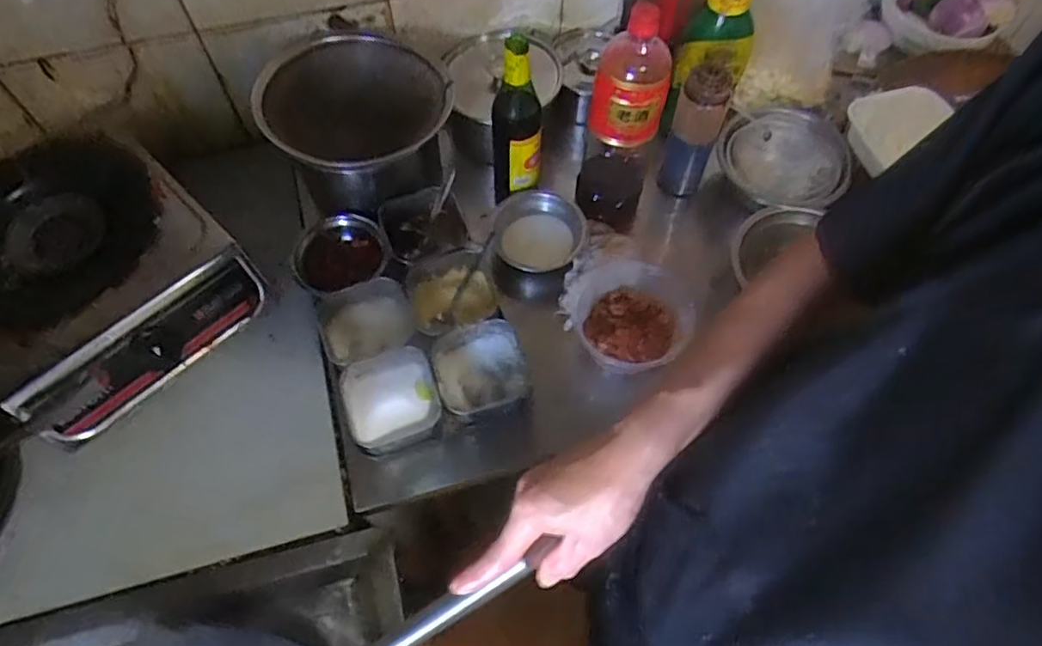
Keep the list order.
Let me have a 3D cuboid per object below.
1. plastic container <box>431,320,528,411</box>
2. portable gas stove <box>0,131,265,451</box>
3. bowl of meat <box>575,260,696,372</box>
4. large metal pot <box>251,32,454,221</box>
[{"bbox_3d":[-0.047,0.054,0.740,0.102,0.054,0.102,-10,63,-6],"label":"plastic container"},{"bbox_3d":[-0.505,-0.064,0.750,0.295,0.106,0.339,-41,70,-19],"label":"portable gas stove"},{"bbox_3d":[0.139,0.003,0.802,0.138,0.070,0.139,0,62,0],"label":"bowl of meat"},{"bbox_3d":[-0.232,-0.288,0.928,0.236,0.160,0.211,41,69,19],"label":"large metal pot"}]

